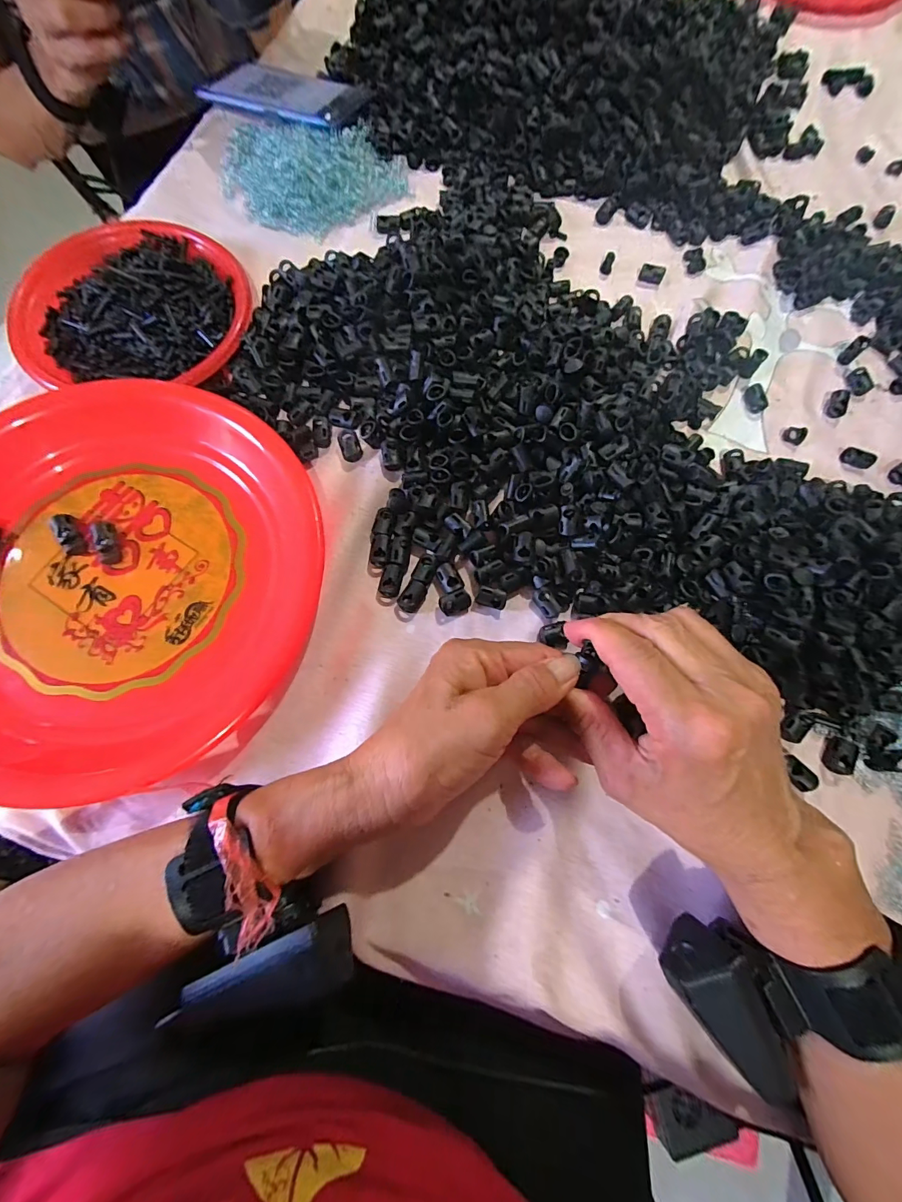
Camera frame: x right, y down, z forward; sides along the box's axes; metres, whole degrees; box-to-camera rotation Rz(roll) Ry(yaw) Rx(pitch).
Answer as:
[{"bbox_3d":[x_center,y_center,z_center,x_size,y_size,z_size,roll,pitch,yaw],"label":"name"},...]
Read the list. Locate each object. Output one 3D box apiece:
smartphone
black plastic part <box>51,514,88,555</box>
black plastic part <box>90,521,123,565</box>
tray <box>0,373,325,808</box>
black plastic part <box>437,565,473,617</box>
[{"bbox_3d":[-0.156,-0.480,0.404,0.150,0.012,0.073,26,75,5],"label":"smartphone"},{"bbox_3d":[-0.244,-0.042,0.273,0.012,0.006,0.028,-27,89,-9],"label":"black plastic part"},{"bbox_3d":[-0.222,-0.038,0.276,0.013,0.007,0.031,-24,77,-8],"label":"black plastic part"},{"bbox_3d":[-0.217,-0.019,0.265,0.256,0.023,0.252,20,75,4],"label":"tray"},{"bbox_3d":[-0.001,-0.008,0.281,0.020,0.010,0.034,-18,76,-7],"label":"black plastic part"}]

